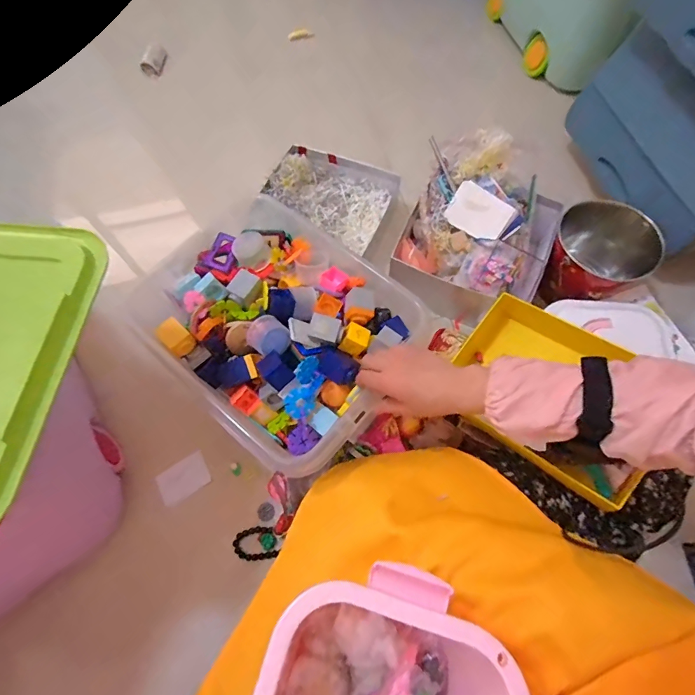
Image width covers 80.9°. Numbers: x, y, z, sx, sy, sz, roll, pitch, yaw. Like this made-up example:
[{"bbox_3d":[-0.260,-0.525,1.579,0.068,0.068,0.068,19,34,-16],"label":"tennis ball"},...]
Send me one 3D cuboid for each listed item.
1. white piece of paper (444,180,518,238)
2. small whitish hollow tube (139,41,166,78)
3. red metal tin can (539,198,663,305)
[{"bbox_3d":[0.215,-0.221,0.667,0.096,0.007,0.069,33,107,6],"label":"white piece of paper"},{"bbox_3d":[-0.495,-0.737,1.037,0.056,0.043,0.099,0,66,1],"label":"small whitish hollow tube"},{"bbox_3d":[0.407,-0.134,0.689,0.159,0.132,0.187,40,73,17],"label":"red metal tin can"}]

